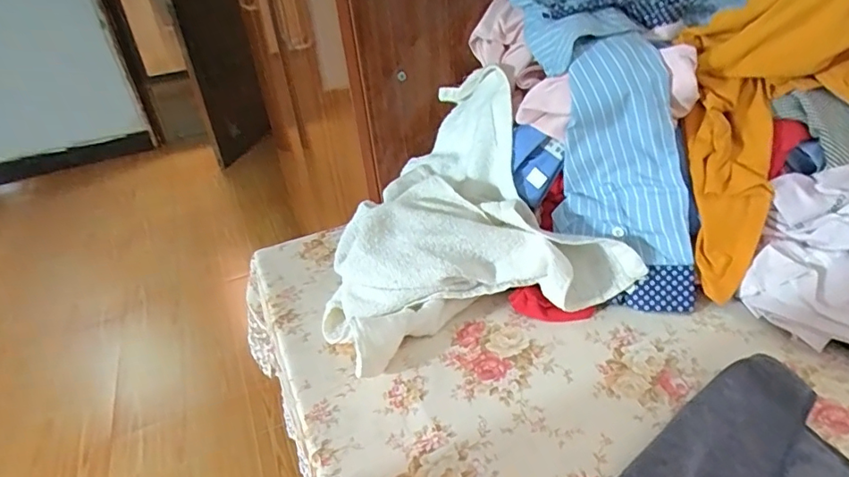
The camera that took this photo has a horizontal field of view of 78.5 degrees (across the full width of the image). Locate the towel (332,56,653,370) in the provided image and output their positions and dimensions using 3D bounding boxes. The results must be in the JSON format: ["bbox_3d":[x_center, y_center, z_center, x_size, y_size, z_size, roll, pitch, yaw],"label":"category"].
[{"bbox_3d":[0.005,-0.031,0.568,0.303,0.086,0.343,-27,58,-10],"label":"towel"}]

